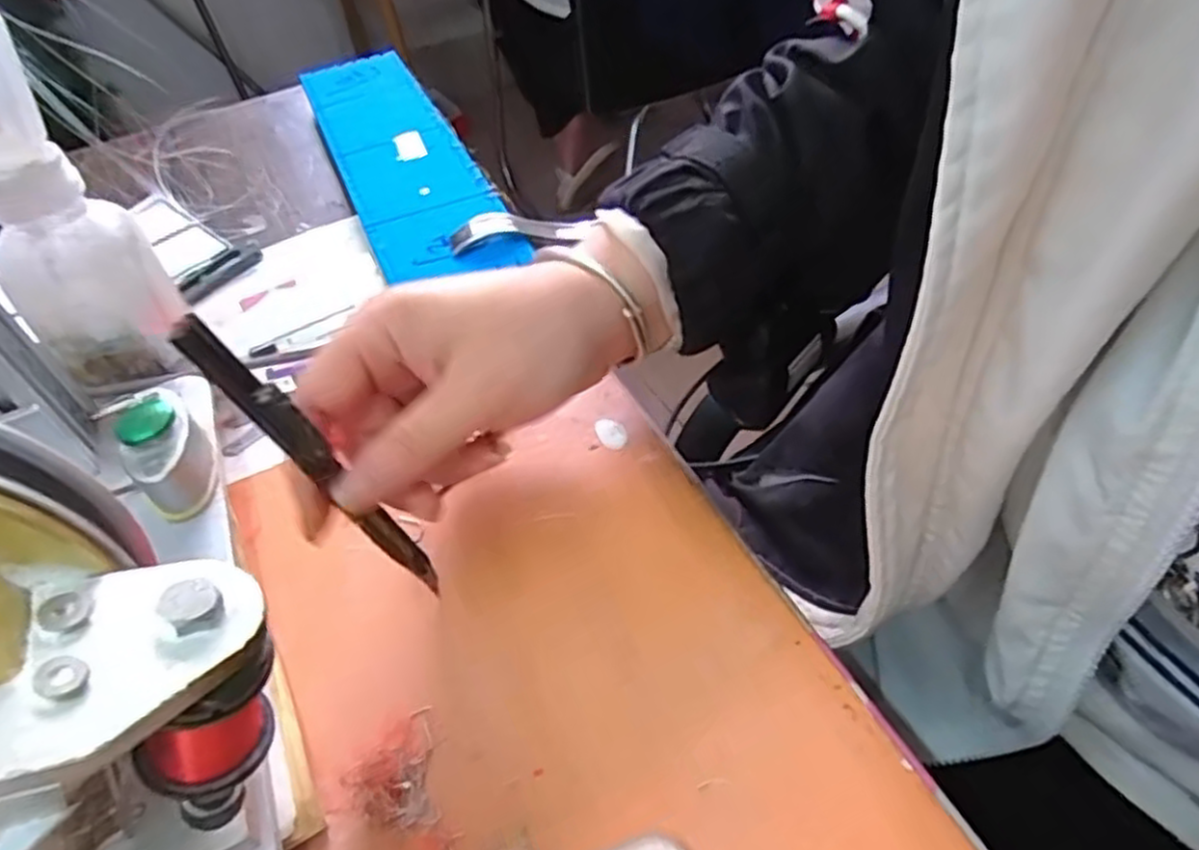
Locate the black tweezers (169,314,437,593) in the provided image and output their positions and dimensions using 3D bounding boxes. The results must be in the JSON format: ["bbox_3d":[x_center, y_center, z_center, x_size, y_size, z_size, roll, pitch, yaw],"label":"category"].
[{"bbox_3d":[-0.089,0.017,0.249,0.009,0.132,0.011,-9,45,20],"label":"black tweezers"}]

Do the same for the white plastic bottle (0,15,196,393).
[{"bbox_3d":[-0.248,-0.087,0.343,0.064,0.170,0.049,-34,52,-23],"label":"white plastic bottle"}]

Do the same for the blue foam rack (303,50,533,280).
[{"bbox_3d":[-0.135,-0.179,0.509,0.081,0.033,0.305,-22,49,-13],"label":"blue foam rack"}]

